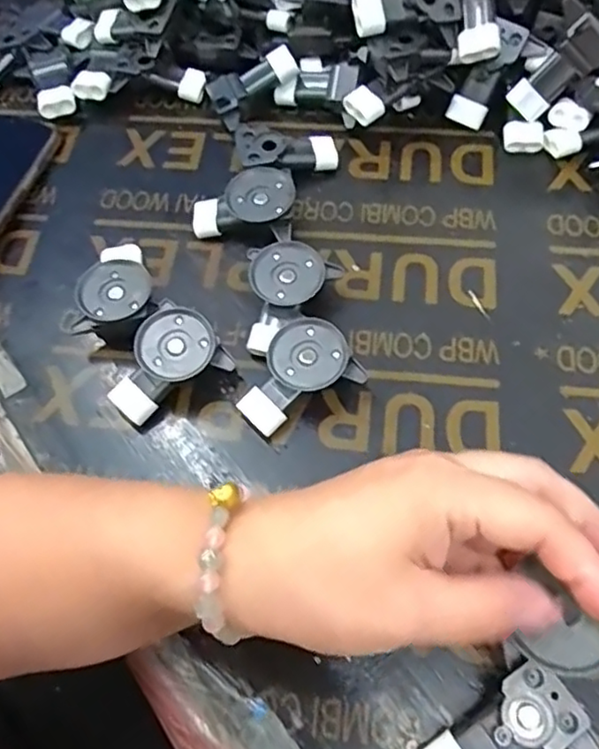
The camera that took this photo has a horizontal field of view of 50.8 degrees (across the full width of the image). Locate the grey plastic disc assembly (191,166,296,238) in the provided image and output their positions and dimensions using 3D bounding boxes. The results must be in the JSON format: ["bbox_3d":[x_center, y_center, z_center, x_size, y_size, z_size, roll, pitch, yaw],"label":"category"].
[{"bbox_3d":[-0.037,-0.110,0.401,0.066,0.025,0.036,0,63,4],"label":"grey plastic disc assembly"}]

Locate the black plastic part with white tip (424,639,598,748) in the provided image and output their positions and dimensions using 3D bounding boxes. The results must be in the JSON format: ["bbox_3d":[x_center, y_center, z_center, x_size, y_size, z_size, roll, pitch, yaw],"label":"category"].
[{"bbox_3d":[0.087,0.154,0.267,0.066,0.015,0.048,-37,66,4],"label":"black plastic part with white tip"}]

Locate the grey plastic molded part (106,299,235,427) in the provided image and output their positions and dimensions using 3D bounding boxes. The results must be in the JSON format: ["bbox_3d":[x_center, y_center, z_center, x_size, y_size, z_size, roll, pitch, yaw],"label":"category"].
[{"bbox_3d":[-0.078,-0.005,0.356,0.065,0.031,0.045,-36,66,-14],"label":"grey plastic molded part"}]

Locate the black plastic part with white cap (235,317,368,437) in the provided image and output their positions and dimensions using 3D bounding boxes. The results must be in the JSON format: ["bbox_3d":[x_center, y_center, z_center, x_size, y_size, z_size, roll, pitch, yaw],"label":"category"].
[{"bbox_3d":[-0.002,0.003,0.348,0.066,0.029,0.044,-35,66,-13],"label":"black plastic part with white cap"}]

